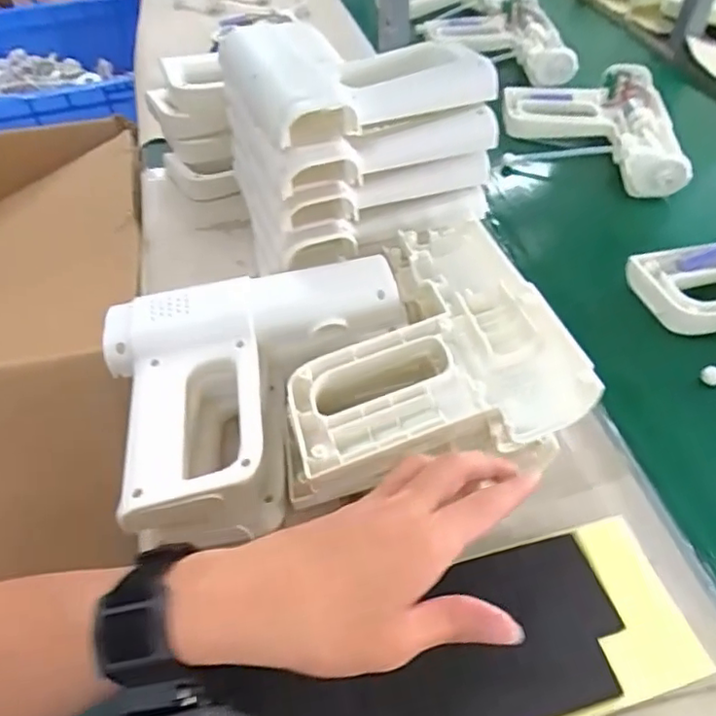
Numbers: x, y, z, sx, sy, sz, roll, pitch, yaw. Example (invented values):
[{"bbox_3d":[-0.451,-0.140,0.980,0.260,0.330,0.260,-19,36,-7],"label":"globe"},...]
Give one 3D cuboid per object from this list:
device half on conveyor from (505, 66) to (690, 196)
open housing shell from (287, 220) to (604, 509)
[{"bbox_3d":[0.269,-0.262,0.716,0.188,0.062,0.208,4,49,7],"label":"device half on conveyor"},{"bbox_3d":[0.032,-0.007,0.427,0.185,0.057,0.205,-14,49,-9],"label":"open housing shell"}]

